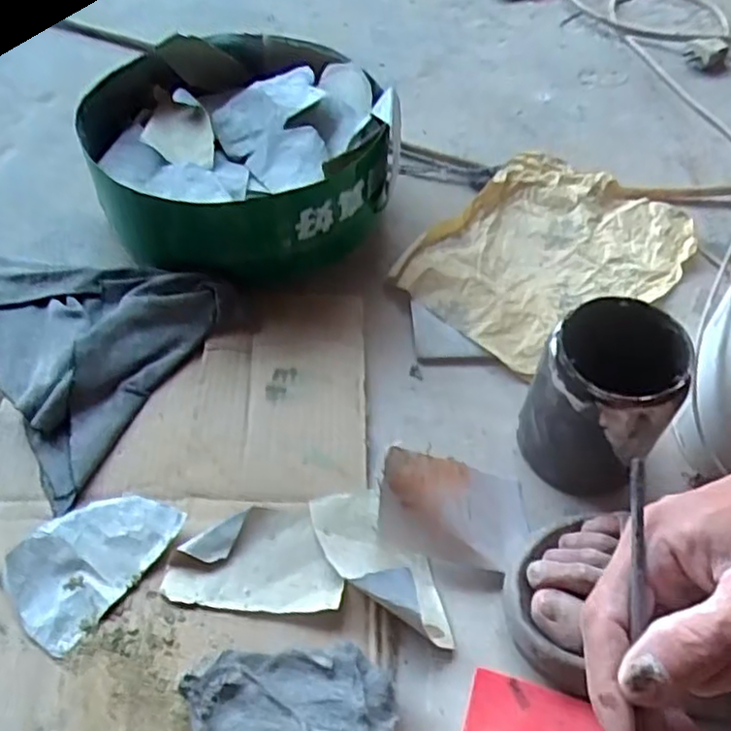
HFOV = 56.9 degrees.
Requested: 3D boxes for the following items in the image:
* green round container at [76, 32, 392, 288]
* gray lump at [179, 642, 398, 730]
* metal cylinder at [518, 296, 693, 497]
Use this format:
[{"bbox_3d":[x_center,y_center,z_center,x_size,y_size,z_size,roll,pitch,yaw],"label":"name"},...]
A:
[{"bbox_3d":[-0.118,-0.201,0.625,0.251,0.091,0.272,2,53,-3],"label":"green round container"},{"bbox_3d":[-0.040,0.192,0.365,0.109,0.028,0.074,-1,53,-5],"label":"gray lump"},{"bbox_3d":[0.153,0.019,0.448,0.083,0.117,0.086,23,55,13],"label":"metal cylinder"}]

